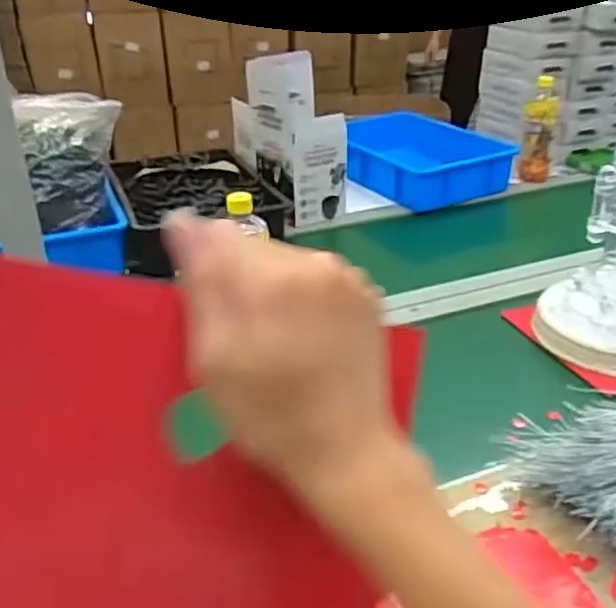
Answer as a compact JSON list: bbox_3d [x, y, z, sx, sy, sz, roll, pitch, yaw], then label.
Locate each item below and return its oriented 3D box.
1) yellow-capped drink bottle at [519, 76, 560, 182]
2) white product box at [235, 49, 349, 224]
[{"bbox_3d":[0.499,-0.372,1.463,0.073,0.200,0.091,7,30,15],"label":"yellow-capped drink bottle"},{"bbox_3d":[-0.038,-0.336,1.340,0.151,0.274,0.258,-13,31,-19],"label":"white product box"}]

